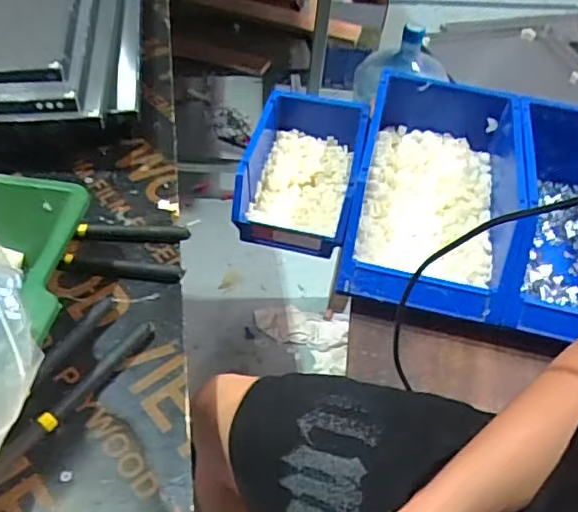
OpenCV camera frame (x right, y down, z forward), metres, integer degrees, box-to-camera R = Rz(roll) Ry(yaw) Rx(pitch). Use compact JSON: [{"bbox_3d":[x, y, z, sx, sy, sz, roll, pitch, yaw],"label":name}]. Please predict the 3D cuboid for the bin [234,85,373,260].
[{"bbox_3d":[0.020,-0.121,0.825,0.151,0.102,0.231,12,49,5],"label":"bin"}]

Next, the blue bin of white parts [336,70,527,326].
[{"bbox_3d":[0.203,-0.092,0.797,0.210,0.126,0.347,12,49,6],"label":"blue bin of white parts"}]

